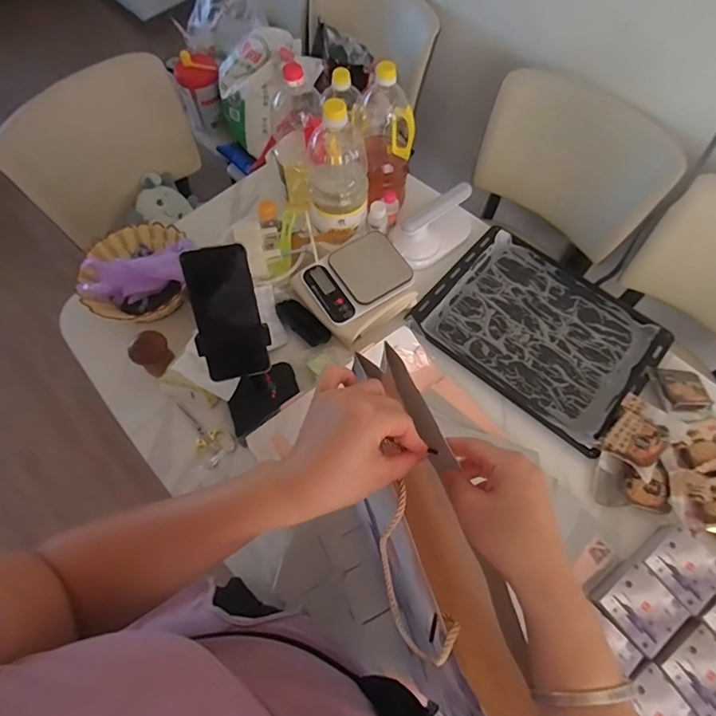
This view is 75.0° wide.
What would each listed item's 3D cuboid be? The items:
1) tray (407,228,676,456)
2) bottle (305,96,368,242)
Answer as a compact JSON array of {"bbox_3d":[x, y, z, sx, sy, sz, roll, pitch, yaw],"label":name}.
[{"bbox_3d":[0.337,-0.056,0.871,0.391,0.033,0.316,36,68,16],"label":"tray"},{"bbox_3d":[-0.035,-0.337,0.826,0.121,0.236,0.110,0,63,0],"label":"bottle"}]

